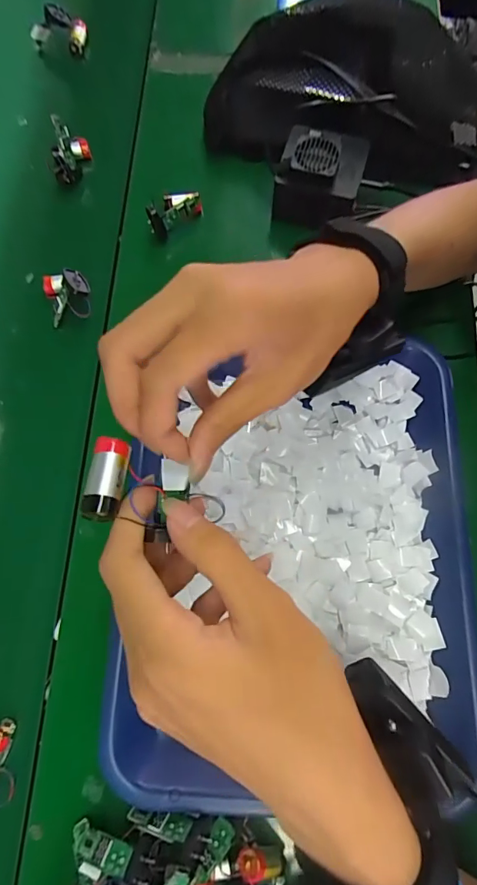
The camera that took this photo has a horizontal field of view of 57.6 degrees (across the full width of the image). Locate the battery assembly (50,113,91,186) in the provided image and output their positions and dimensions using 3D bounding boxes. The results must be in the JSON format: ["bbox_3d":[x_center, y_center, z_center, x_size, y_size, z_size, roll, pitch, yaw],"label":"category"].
[{"bbox_3d":[-0.171,-0.292,0.436,0.041,0.055,0.039,-19,75,-7],"label":"battery assembly"}]

